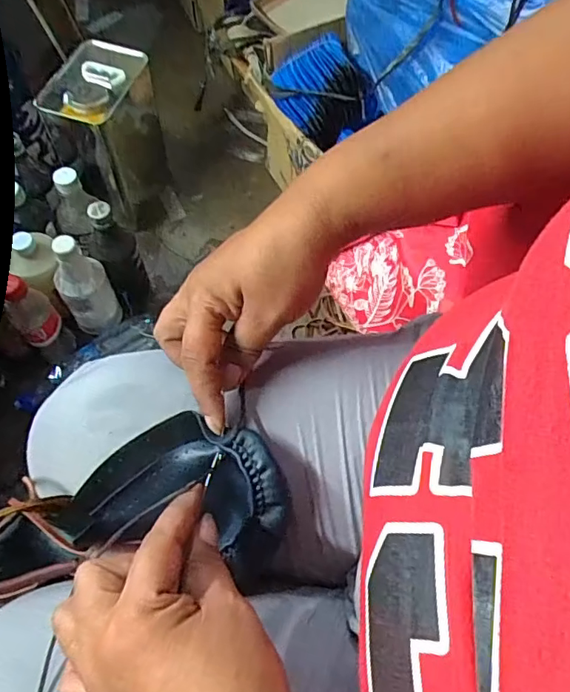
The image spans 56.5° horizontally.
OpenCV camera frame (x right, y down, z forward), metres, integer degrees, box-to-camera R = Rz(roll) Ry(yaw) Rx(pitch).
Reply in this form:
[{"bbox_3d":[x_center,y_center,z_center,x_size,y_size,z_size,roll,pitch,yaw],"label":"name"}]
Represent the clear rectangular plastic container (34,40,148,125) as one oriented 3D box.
[{"bbox_3d":[-0.278,-0.376,0.752,0.109,0.019,0.153,24,65,8],"label":"clear rectangular plastic container"}]

